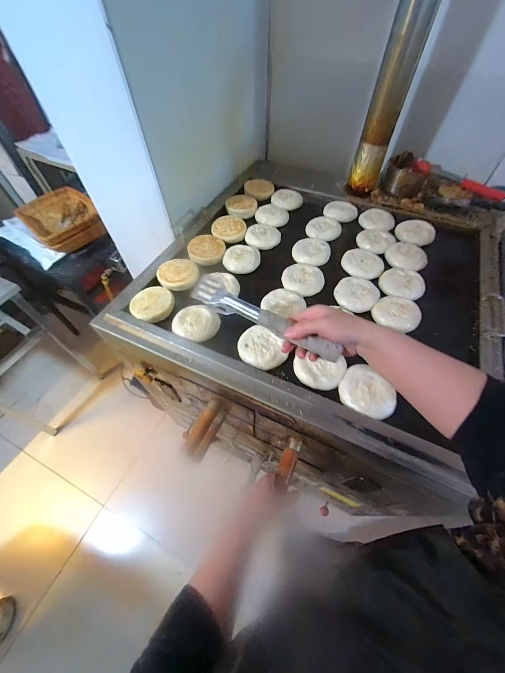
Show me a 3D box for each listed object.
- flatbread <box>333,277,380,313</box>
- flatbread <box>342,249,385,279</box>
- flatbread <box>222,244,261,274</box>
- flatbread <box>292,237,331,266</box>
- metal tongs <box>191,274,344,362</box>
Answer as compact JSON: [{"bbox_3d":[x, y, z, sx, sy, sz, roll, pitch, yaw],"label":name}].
[{"bbox_3d":[0.249,-0.104,0.631,0.098,0.024,0.093,27,61,18],"label":"flatbread"},{"bbox_3d":[0.286,-0.194,0.689,0.101,0.021,0.107,-1,56,1],"label":"flatbread"},{"bbox_3d":[-0.028,-0.209,0.702,0.090,0.025,0.097,-1,56,1],"label":"flatbread"},{"bbox_3d":[0.161,-0.234,0.719,0.099,0.033,0.099,10,57,8],"label":"flatbread"},{"bbox_3d":[0.012,-0.020,0.421,0.257,0.069,0.034,28,61,23],"label":"metal tongs"}]

